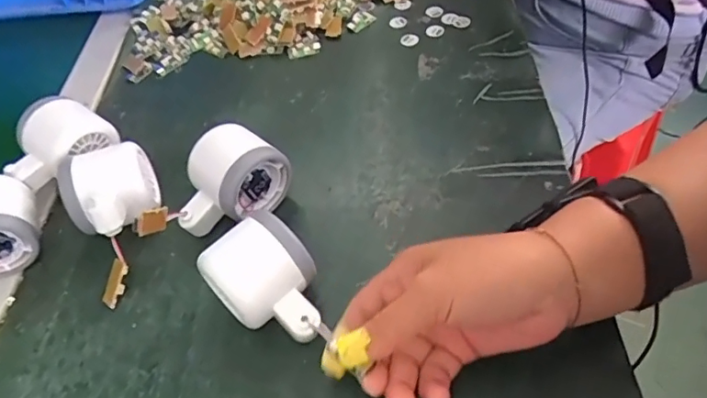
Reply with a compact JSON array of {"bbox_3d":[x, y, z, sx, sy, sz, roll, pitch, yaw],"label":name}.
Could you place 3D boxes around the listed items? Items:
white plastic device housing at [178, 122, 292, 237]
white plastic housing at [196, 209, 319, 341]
[{"bbox_3d":[-0.094,-0.008,0.397,0.058,0.054,0.081,34,62,28],"label":"white plastic device housing"},{"bbox_3d":[-0.051,0.055,0.332,0.076,0.058,0.056,33,62,28],"label":"white plastic housing"}]

